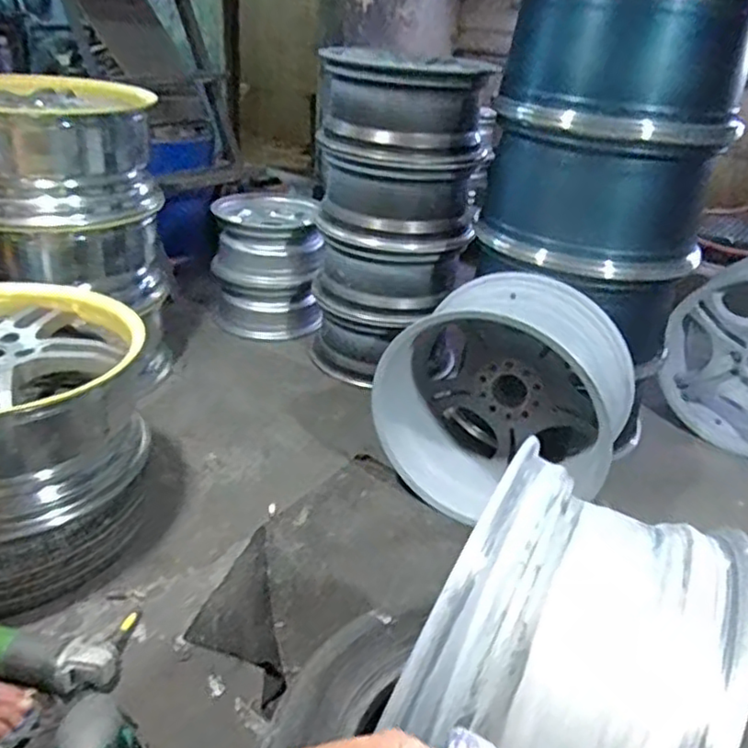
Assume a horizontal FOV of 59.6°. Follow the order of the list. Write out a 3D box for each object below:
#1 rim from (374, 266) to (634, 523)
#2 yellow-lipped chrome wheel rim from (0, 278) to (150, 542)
[{"bbox_3d":[0.262,0.050,1.342,0.470,0.424,0.256,17,32,20],"label":"rim"},{"bbox_3d":[-0.681,0.036,1.217,0.487,0.241,0.561,-1,30,-10],"label":"yellow-lipped chrome wheel rim"}]

